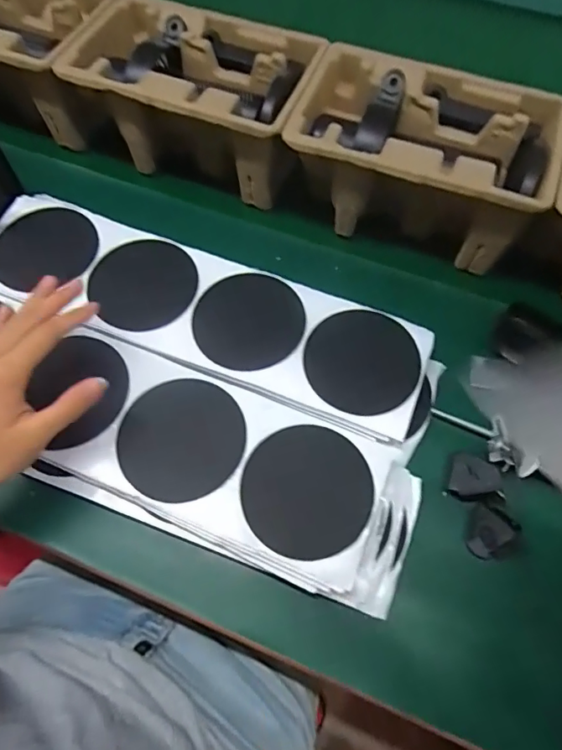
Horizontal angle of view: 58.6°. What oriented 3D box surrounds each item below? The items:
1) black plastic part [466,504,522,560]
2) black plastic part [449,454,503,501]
[{"bbox_3d":[0.155,0.120,0.376,0.031,0.010,0.036,35,75,12],"label":"black plastic part"},{"bbox_3d":[0.151,0.081,0.389,0.036,0.007,0.034,0,71,1],"label":"black plastic part"}]

